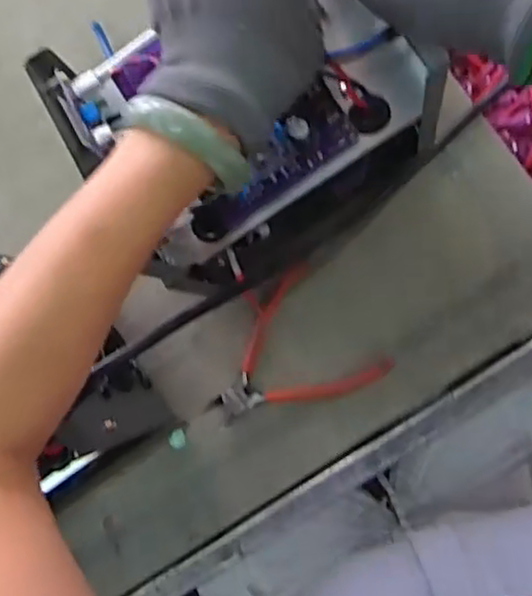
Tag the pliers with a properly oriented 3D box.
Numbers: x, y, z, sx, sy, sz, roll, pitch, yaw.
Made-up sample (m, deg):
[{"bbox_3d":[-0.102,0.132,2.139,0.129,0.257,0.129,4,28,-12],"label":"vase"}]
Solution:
[{"bbox_3d":[0.017,0.055,0.568,0.127,0.017,0.110,-43,85,5],"label":"pliers"}]

